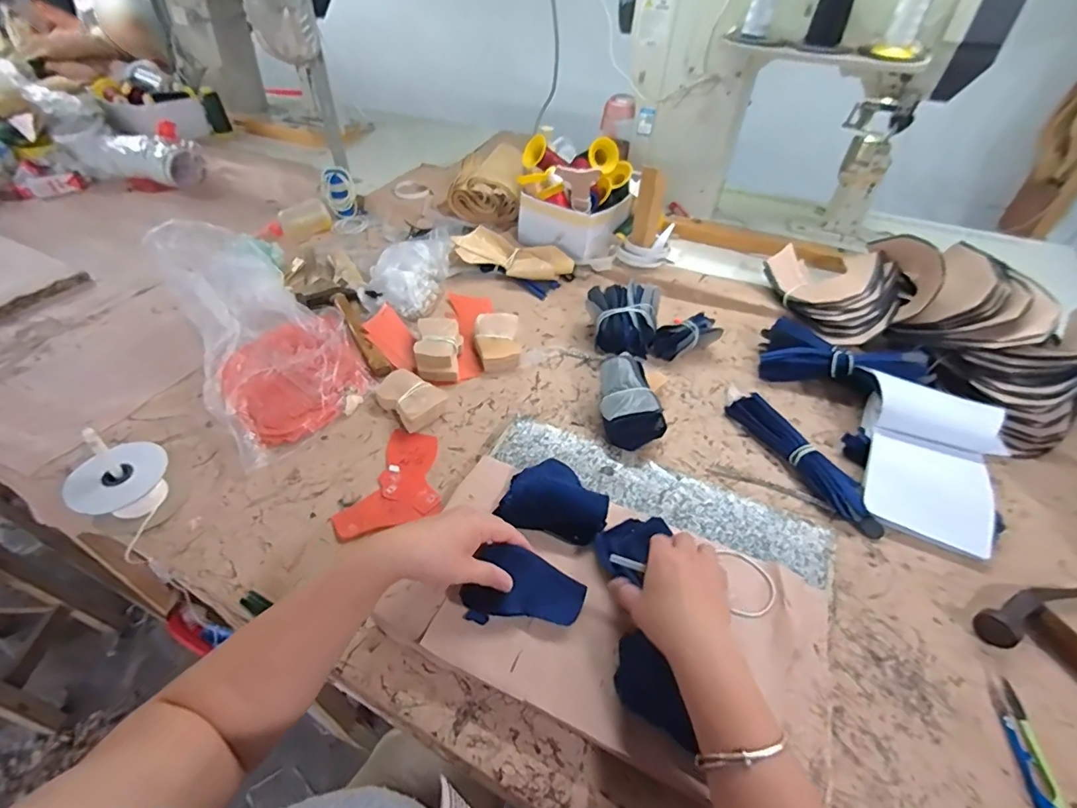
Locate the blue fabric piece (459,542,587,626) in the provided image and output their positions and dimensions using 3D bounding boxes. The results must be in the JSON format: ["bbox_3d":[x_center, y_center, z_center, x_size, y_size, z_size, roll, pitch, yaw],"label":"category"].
[{"bbox_3d":[-0.011,0.176,0.461,0.108,0.020,0.063,7,47,6],"label":"blue fabric piece"}]

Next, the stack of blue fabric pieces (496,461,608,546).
[{"bbox_3d":[0.020,0.108,0.543,0.112,0.027,0.088,15,48,13],"label":"stack of blue fabric pieces"}]

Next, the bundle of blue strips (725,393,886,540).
[{"bbox_3d":[0.330,0.068,0.606,0.039,0.031,0.220,-21,50,-19],"label":"bundle of blue strips"}]

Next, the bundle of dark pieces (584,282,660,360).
[{"bbox_3d":[0.133,-0.134,0.760,0.111,0.067,0.105,3,47,2],"label":"bundle of dark pieces"}]

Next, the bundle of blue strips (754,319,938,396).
[{"bbox_3d":[0.427,-0.057,0.699,0.218,0.065,0.094,18,48,33],"label":"bundle of blue strips"}]

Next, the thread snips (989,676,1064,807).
[{"bbox_3d":[0.414,0.289,0.413,0.023,0.009,0.101,11,48,10],"label":"thread snips"}]

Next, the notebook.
[{"bbox_3d":[0.475,0.068,0.582,0.152,0.069,0.208,15,48,13],"label":"notebook"}]

